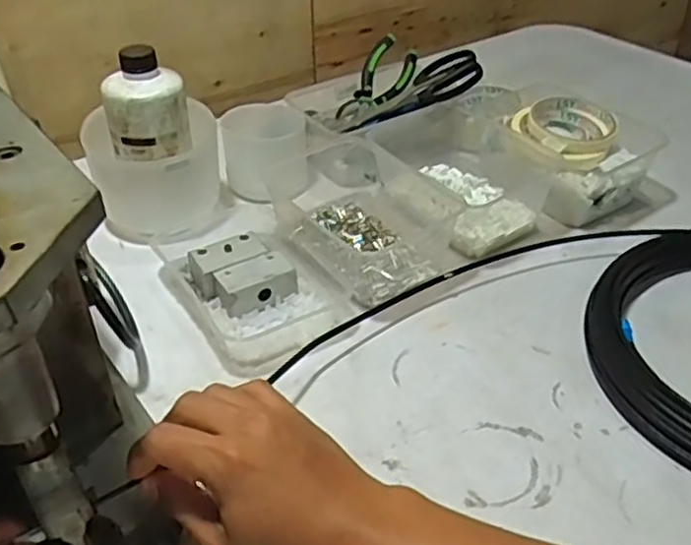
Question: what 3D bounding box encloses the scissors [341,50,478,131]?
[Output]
[{"bbox_3d":[0.072,-0.193,0.779,0.156,0.025,0.057,-27,35,13],"label":"scissors"}]

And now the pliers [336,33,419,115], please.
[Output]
[{"bbox_3d":[0.041,-0.219,0.814,0.055,0.026,0.107,29,78,-4],"label":"pliers"}]

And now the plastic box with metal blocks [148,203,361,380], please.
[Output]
[{"bbox_3d":[-0.087,-0.003,0.626,0.123,0.039,0.204,-18,39,-26],"label":"plastic box with metal blocks"}]

